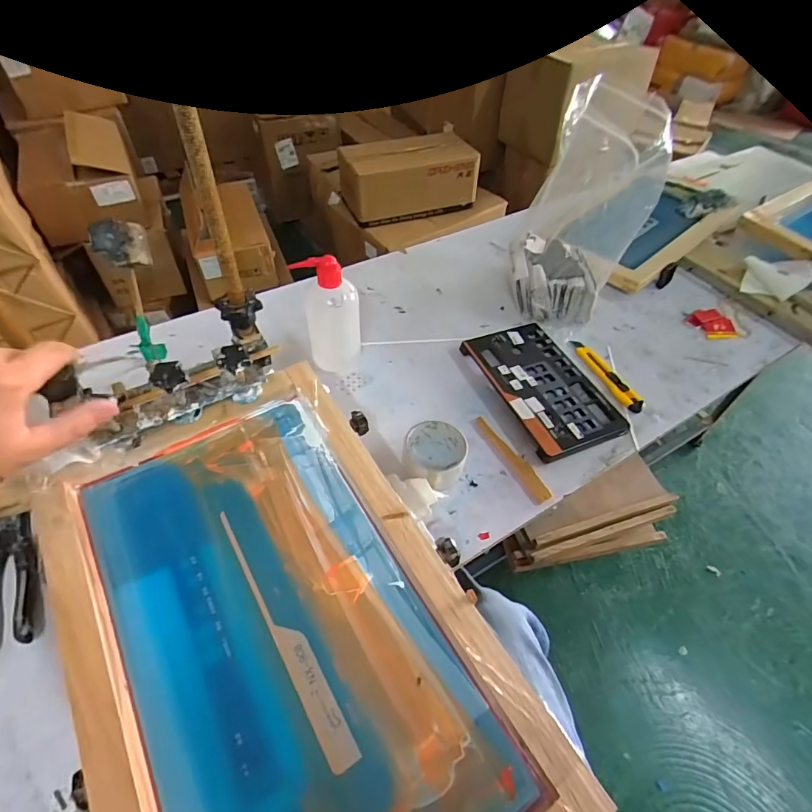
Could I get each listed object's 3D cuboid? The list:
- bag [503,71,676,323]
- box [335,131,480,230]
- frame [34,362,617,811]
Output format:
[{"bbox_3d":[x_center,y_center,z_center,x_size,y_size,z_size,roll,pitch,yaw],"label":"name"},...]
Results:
[{"bbox_3d":[0.278,-0.296,0.731,0.168,0.316,0.135,10,50,5],"label":"bag"},{"bbox_3d":[0.016,-0.802,1.562,0.454,0.159,0.297,-18,53,-17],"label":"box"},{"bbox_3d":[-0.107,0.189,0.390,0.299,0.050,0.474,-25,56,-22],"label":"frame"}]

